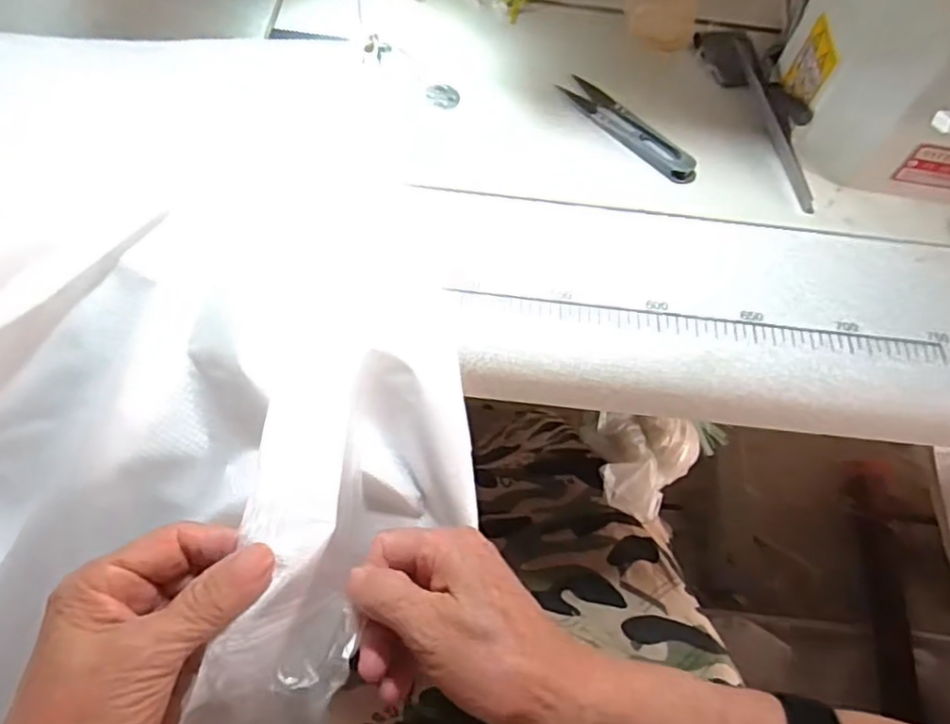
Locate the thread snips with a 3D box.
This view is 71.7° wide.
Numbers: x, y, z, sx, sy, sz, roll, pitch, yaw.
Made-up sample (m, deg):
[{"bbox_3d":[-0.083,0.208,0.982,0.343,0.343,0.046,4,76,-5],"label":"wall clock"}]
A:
[{"bbox_3d":[0.090,-0.139,0.387,0.024,0.005,0.098,-35,69,-18],"label":"thread snips"}]

